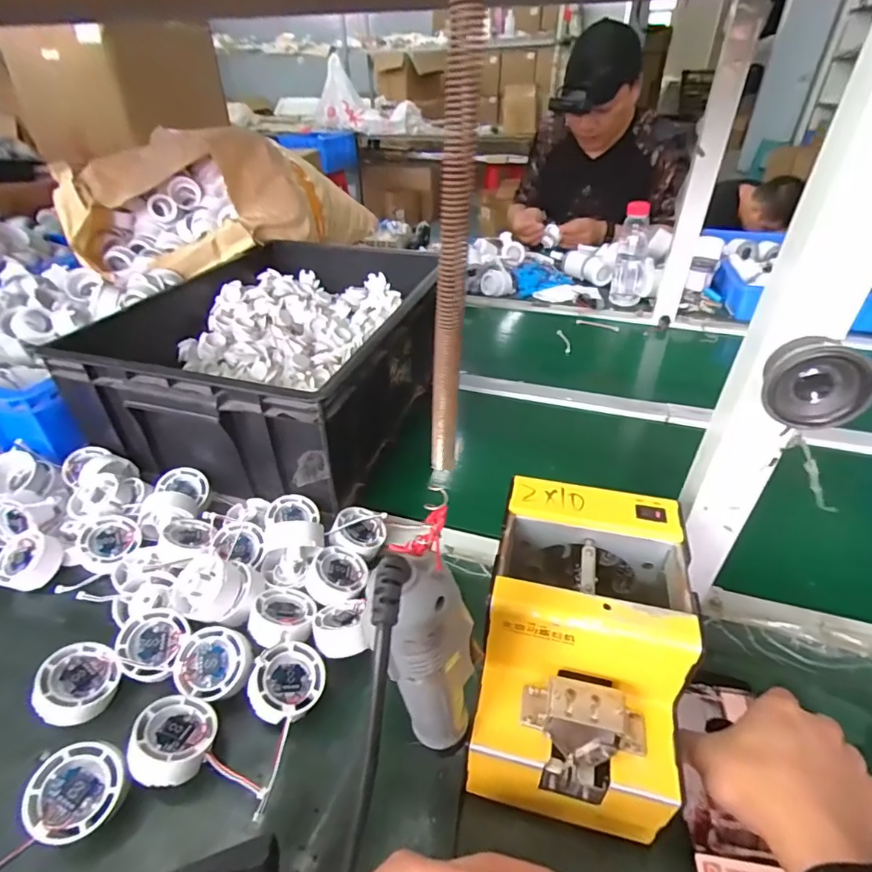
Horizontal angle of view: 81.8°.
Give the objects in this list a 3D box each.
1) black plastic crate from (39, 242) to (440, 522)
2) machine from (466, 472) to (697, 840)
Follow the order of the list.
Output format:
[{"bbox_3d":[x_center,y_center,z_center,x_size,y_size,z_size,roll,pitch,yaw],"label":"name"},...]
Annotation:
[{"bbox_3d":[-0.206,-0.129,0.718,0.366,0.157,0.469,11,38,15],"label":"black plastic crate"},{"bbox_3d":[0.100,0.139,0.353,0.120,0.120,0.174,8,37,12],"label":"machine"}]

